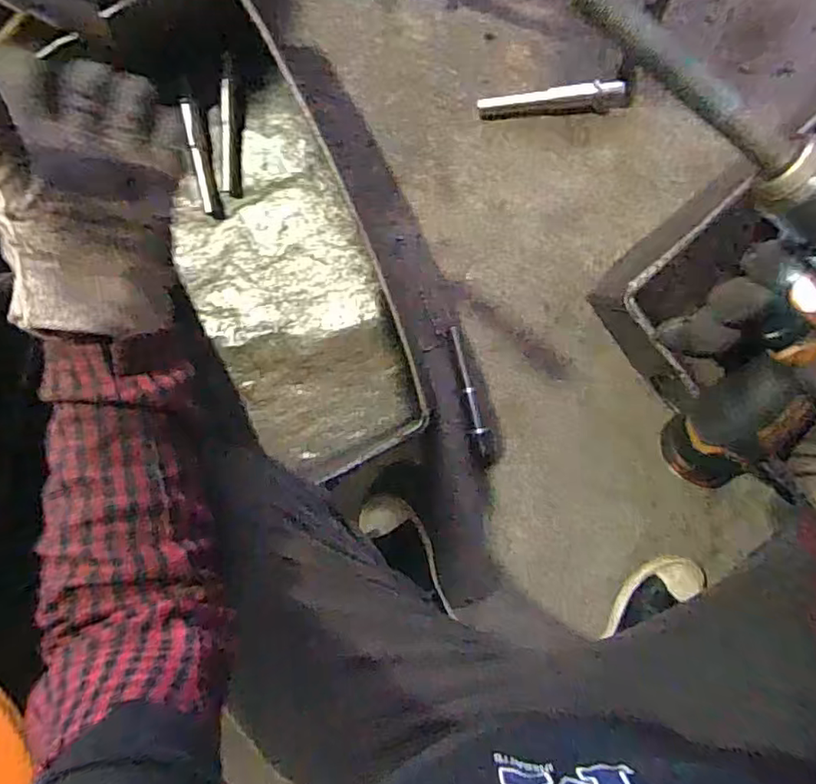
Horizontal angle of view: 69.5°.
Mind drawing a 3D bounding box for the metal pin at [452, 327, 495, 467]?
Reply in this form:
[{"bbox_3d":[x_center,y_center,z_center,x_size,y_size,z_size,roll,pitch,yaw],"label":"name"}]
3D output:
[{"bbox_3d":[0.088,0.009,0.807,0.029,0.020,0.195,-12,95,7],"label":"metal pin"}]

